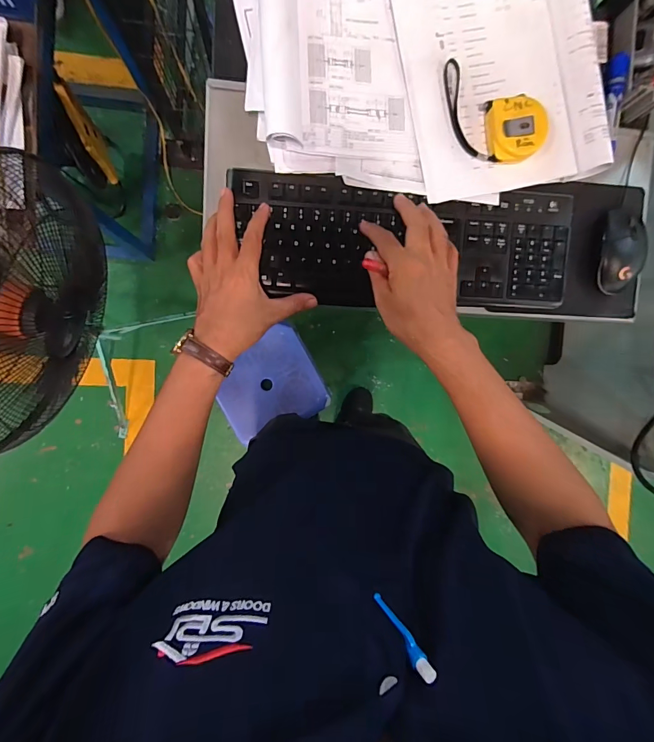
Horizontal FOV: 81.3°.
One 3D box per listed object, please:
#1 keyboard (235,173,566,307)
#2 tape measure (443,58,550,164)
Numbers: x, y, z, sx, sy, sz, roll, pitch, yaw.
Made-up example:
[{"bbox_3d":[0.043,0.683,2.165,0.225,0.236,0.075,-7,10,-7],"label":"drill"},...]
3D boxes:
[{"bbox_3d":[0.106,-0.160,0.487,0.433,0.017,0.152,3,92,-7],"label":"keyboard"},{"bbox_3d":[0.194,-0.307,0.459,0.141,0.035,0.077,30,89,-7],"label":"tape measure"}]

